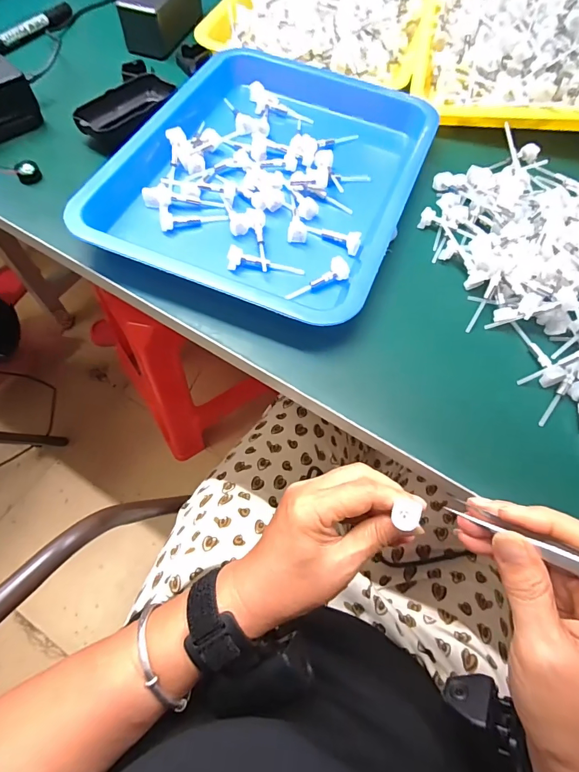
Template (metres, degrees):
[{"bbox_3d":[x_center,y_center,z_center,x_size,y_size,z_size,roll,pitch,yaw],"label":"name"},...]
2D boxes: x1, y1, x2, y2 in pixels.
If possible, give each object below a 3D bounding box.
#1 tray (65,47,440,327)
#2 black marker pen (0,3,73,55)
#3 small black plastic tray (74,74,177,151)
[{"bbox_3d":[-0.012,-0.218,0.401,0.265,0.032,0.333,24,65,8],"label":"tray"},{"bbox_3d":[-0.327,-0.464,0.524,0.019,0.018,0.135,27,66,10],"label":"black marker pen"},{"bbox_3d":[-0.178,-0.300,0.439,0.035,0.030,0.122,29,66,11],"label":"small black plastic tray"}]

